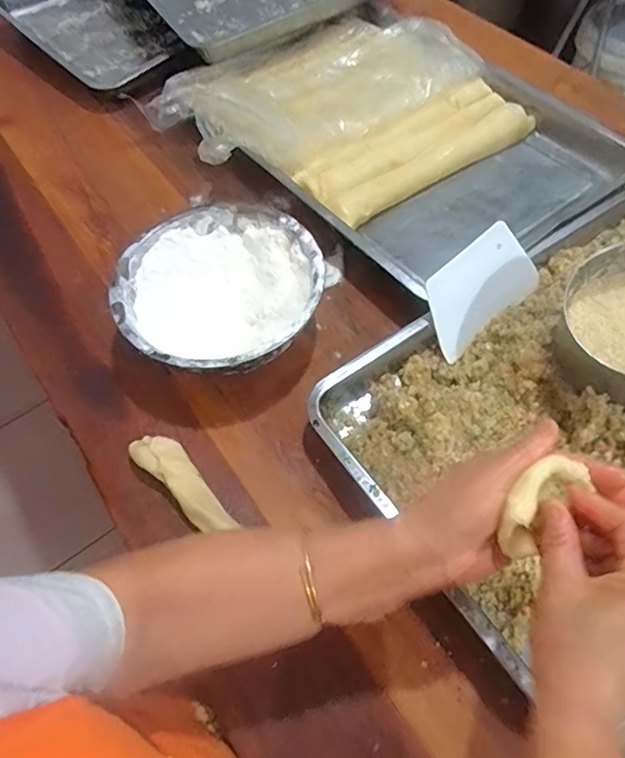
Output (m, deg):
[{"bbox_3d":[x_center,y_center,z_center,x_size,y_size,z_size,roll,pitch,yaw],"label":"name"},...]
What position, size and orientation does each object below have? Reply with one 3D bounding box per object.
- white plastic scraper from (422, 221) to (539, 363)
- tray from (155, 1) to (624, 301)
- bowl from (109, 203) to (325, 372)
[{"bbox_3d":[0.181,-0.099,0.572,0.144,0.091,0.006,-40,24,-13],"label":"white plastic scraper"},{"bbox_3d":[0.101,-0.354,0.730,0.577,0.075,0.446,42,69,15],"label":"tray"},{"bbox_3d":[-0.099,-0.088,0.600,0.219,0.082,0.216,-2,59,2],"label":"bowl"}]

